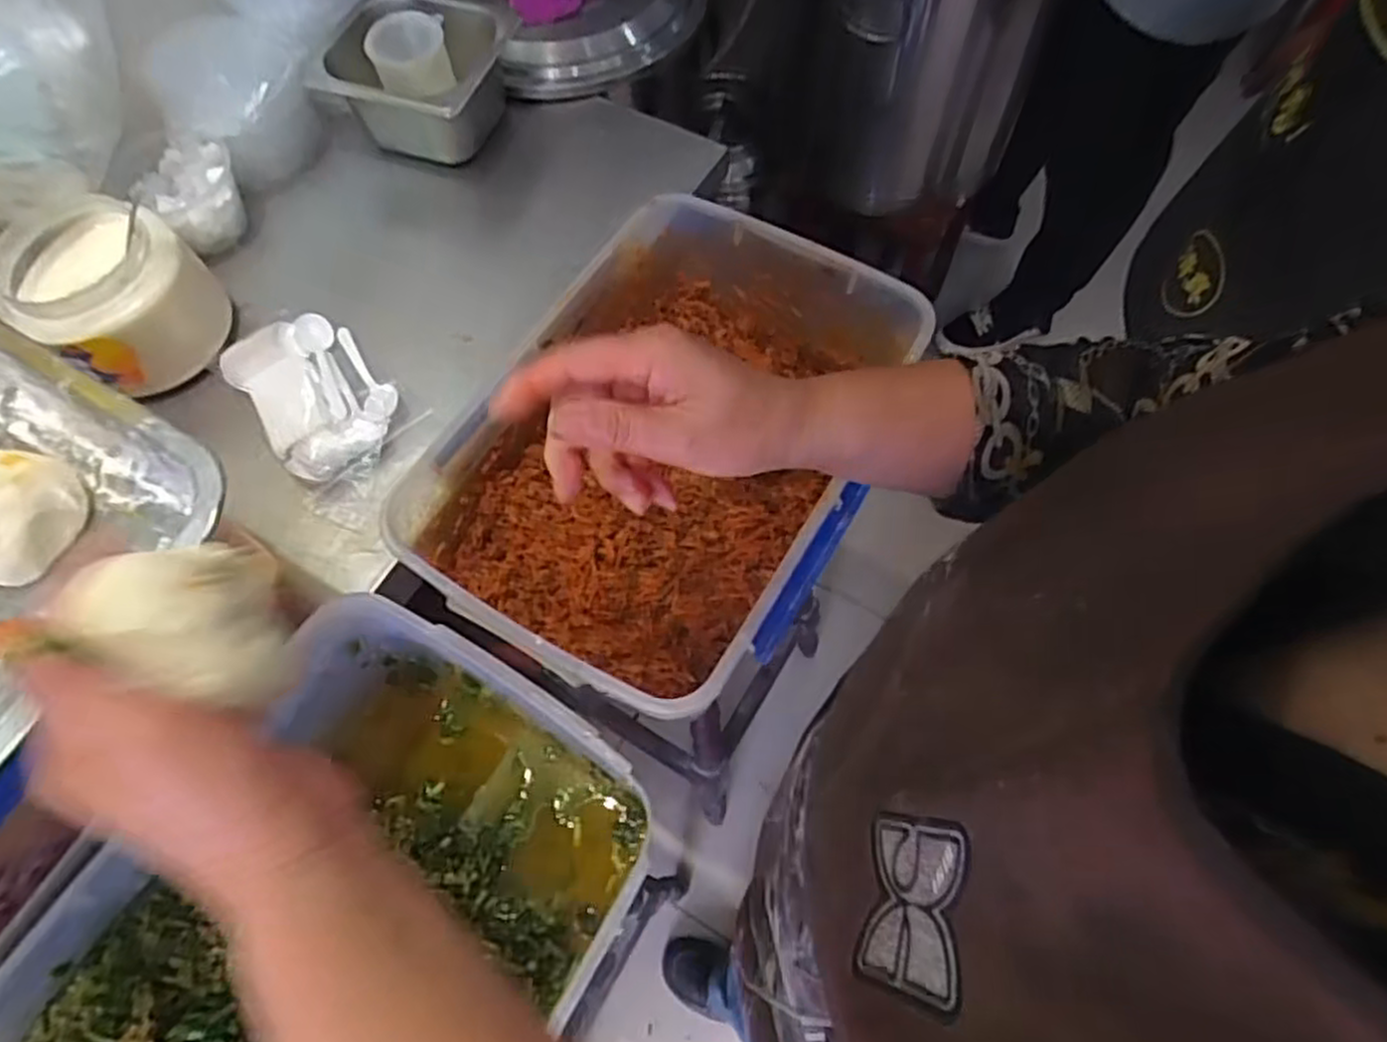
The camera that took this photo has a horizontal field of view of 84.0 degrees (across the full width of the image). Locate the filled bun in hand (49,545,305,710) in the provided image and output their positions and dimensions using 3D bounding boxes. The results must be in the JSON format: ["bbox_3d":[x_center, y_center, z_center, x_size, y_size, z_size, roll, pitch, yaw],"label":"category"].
[{"bbox_3d":[-0.172,0.036,0.262,0.045,0.046,0.061,-28,67,-11],"label":"filled bun in hand"}]

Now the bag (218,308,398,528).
[{"bbox_3d":[-0.323,-0.103,0.672,0.105,0.033,0.206,-36,69,-14],"label":"bag"}]

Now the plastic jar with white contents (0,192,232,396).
[{"bbox_3d":[-0.511,-0.199,0.676,0.148,0.099,0.135,-1,65,1],"label":"plastic jar with white contents"}]

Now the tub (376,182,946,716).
[{"bbox_3d":[-0.011,-0.062,0.668,0.303,0.134,0.428,28,69,14],"label":"tub"}]

